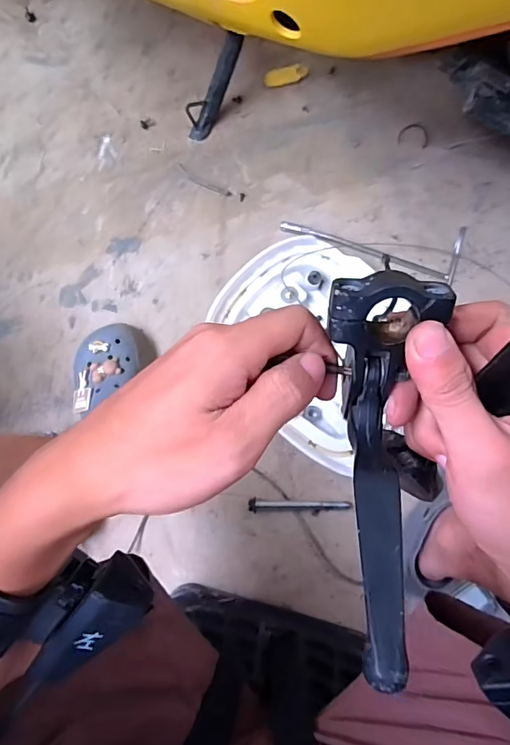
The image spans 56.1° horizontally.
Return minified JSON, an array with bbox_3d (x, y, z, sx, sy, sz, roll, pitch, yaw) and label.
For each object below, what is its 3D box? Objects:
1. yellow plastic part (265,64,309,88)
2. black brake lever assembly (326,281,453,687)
[{"bbox_3d":[0.054,-0.503,0.812,0.072,0.020,0.021,-7,82,0],"label":"yellow plastic part"},{"bbox_3d":[0.051,0.038,0.194,0.044,0.057,0.144,3,69,2],"label":"black brake lever assembly"}]

